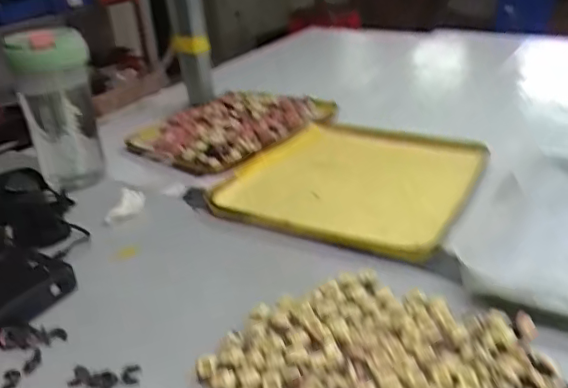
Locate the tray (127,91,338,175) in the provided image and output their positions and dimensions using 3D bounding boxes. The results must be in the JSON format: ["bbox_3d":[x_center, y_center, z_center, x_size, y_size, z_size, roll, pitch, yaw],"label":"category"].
[{"bbox_3d":[-0.074,-0.097,0.780,0.249,0.031,0.213,-28,35,-36],"label":"tray"}]

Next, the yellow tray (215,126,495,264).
[{"bbox_3d":[0.076,-0.014,0.623,0.236,0.028,0.247,9,31,26],"label":"yellow tray"}]

